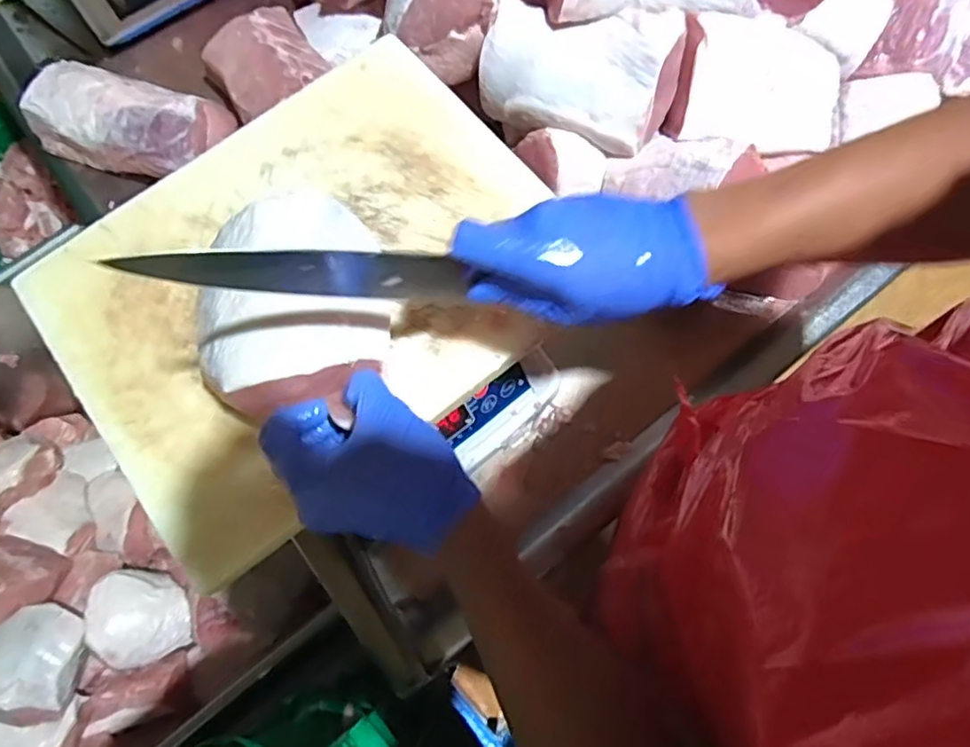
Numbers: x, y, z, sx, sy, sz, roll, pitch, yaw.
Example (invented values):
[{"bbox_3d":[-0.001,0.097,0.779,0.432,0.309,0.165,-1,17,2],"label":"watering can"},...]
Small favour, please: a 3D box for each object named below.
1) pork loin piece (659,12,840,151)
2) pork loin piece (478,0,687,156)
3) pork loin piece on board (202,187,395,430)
[{"bbox_3d":[0.257,-0.284,0.603,0.170,0.065,0.138,3,90,-15],"label":"pork loin piece"},{"bbox_3d":[0.091,-0.290,0.603,0.178,0.070,0.117,17,107,11],"label":"pork loin piece"},{"bbox_3d":[-0.130,-0.049,0.427,0.123,0.067,0.149,-4,71,0],"label":"pork loin piece on board"}]

